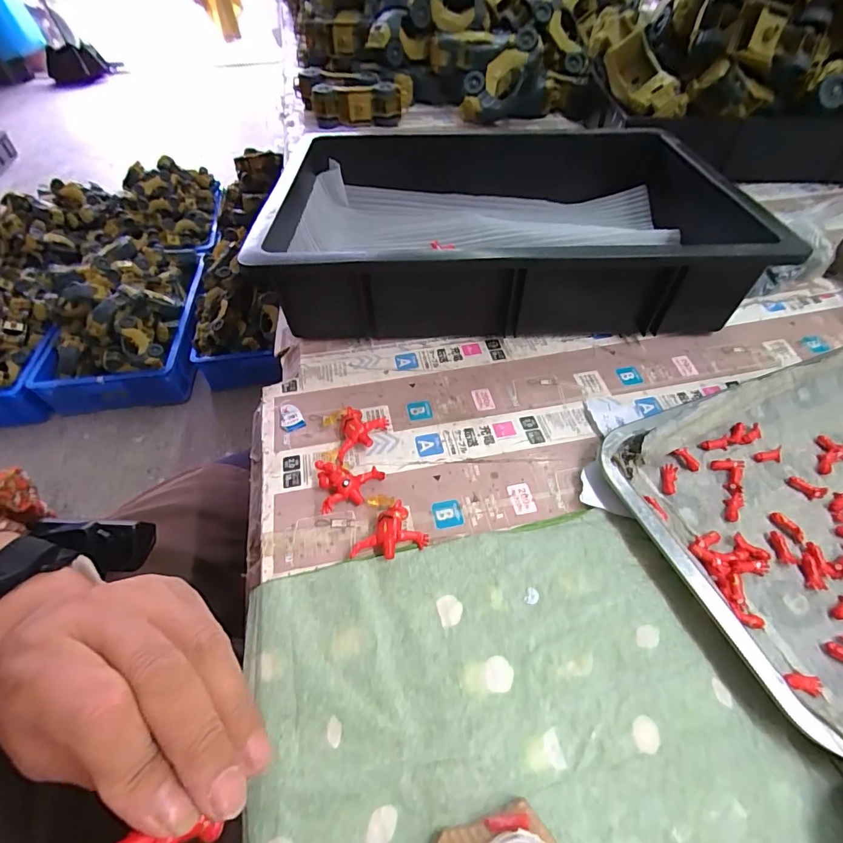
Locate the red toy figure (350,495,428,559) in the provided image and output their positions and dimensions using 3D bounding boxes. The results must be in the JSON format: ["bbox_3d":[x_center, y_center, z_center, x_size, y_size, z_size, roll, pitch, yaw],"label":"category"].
[{"bbox_3d":[-0.019,0.072,0.288,0.046,0.015,0.042,0,52,0],"label":"red toy figure"}]

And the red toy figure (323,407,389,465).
[{"bbox_3d":[-0.051,0.004,0.341,0.046,0.016,0.047,-21,54,-15],"label":"red toy figure"}]

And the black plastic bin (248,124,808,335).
[{"bbox_3d":[0.089,-0.219,0.461,0.461,0.094,0.312,-2,52,-1],"label":"black plastic bin"}]

